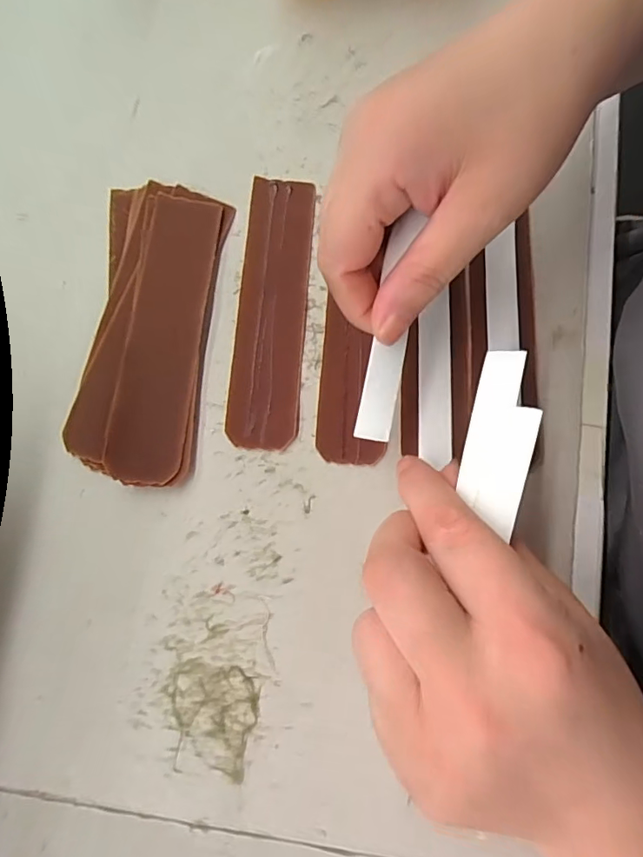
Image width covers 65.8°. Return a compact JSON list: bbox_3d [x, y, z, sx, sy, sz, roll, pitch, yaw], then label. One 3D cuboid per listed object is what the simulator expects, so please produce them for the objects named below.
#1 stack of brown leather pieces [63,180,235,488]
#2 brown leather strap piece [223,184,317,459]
[{"bbox_3d":[-0.080,-0.048,0.232,0.055,0.008,0.144,6,77,0],"label":"stack of brown leather pieces"},{"bbox_3d":[-0.024,-0.060,0.238,0.032,0.004,0.138,3,77,-1],"label":"brown leather strap piece"}]

